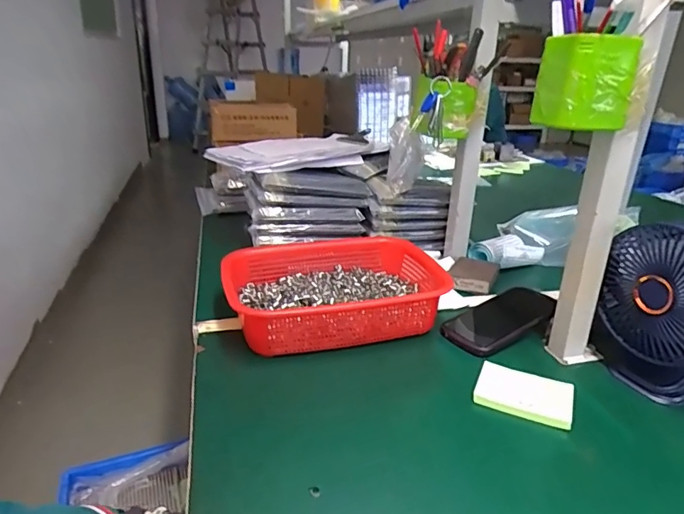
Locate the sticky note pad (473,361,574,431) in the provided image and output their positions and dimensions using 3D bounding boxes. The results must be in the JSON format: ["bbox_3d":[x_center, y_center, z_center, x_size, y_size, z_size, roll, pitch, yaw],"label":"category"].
[{"bbox_3d":[0.194,0.147,0.516,0.095,0.020,0.058,11,24,21],"label":"sticky note pad"}]

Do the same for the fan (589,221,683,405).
[{"bbox_3d":[0.347,0.062,0.515,0.135,0.182,0.095,18,27,35],"label":"fan"}]

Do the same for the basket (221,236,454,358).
[{"bbox_3d":[-0.007,0.048,0.665,0.287,0.076,0.211,-5,23,-16],"label":"basket"}]

